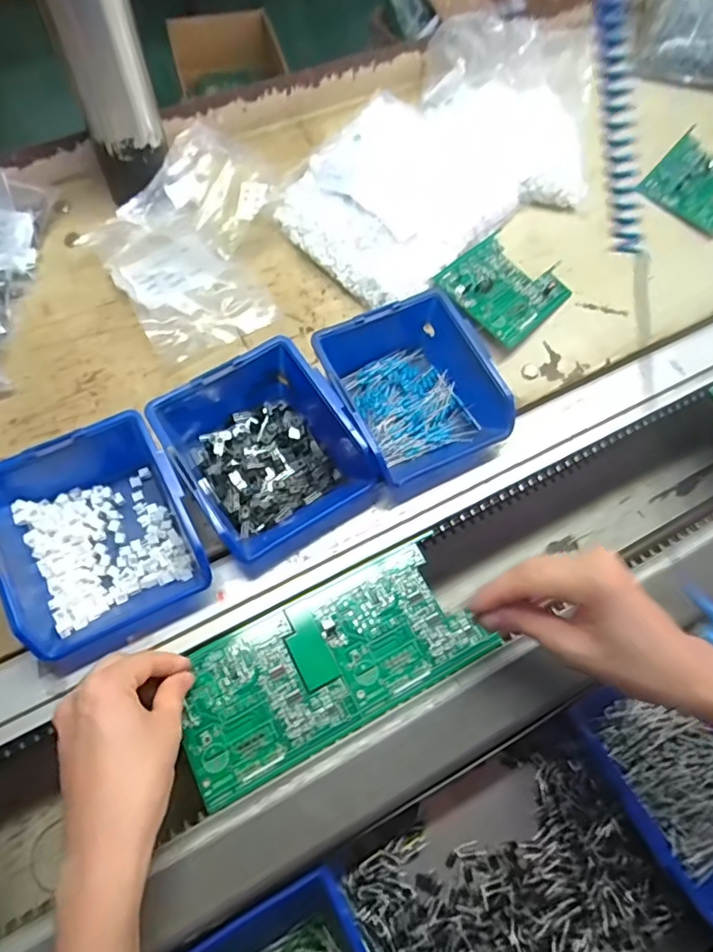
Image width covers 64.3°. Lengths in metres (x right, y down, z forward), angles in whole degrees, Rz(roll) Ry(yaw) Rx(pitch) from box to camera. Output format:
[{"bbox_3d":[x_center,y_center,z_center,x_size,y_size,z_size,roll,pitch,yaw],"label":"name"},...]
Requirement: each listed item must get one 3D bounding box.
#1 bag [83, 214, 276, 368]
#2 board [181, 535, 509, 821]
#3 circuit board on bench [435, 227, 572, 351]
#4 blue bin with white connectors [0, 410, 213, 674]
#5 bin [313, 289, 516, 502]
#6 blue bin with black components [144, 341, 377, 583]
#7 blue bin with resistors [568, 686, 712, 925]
[{"bbox_3d":[-0.153,-0.176,0.506,0.109,0.033,0.146,-32,70,-16],"label":"bag"},{"bbox_3d":[-0.019,0.127,0.391,0.205,0.005,0.094,-26,69,-13],"label":"board"},{"bbox_3d":[0.135,-0.175,0.527,0.096,0.010,0.107,44,64,7],"label":"circuit board on bench"},{"bbox_3d":[-0.177,0.037,0.388,0.122,0.054,0.143,-27,69,-14],"label":"blue bin with white connectors"},{"bbox_3d":[0.044,-0.066,0.448,0.118,0.056,0.137,-27,69,-14],"label":"bin"},{"bbox_3d":[-0.071,-0.024,0.421,0.119,0.058,0.150,-31,70,-16],"label":"blue bin with black components"},{"bbox_3d":[0.225,0.195,0.375,0.121,0.042,0.130,-22,68,-12],"label":"blue bin with resistors"}]

